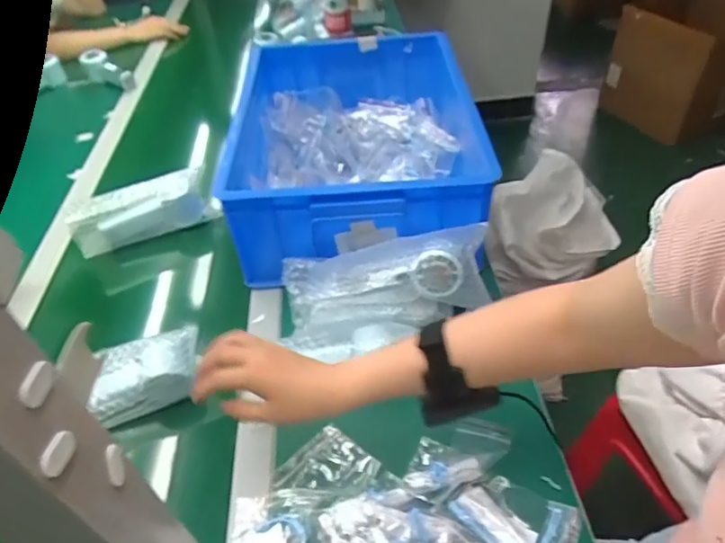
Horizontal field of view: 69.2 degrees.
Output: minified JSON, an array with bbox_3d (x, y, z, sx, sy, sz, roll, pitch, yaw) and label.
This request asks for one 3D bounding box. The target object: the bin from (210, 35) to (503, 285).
[{"bbox_3d":[-0.010,-0.208,0.804,0.332,0.143,0.452,-4,45,-1],"label":"bin"}]

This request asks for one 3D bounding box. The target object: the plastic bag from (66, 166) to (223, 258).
[{"bbox_3d":[-0.330,-0.094,0.803,0.209,0.080,0.044,-20,47,-17],"label":"plastic bag"}]

